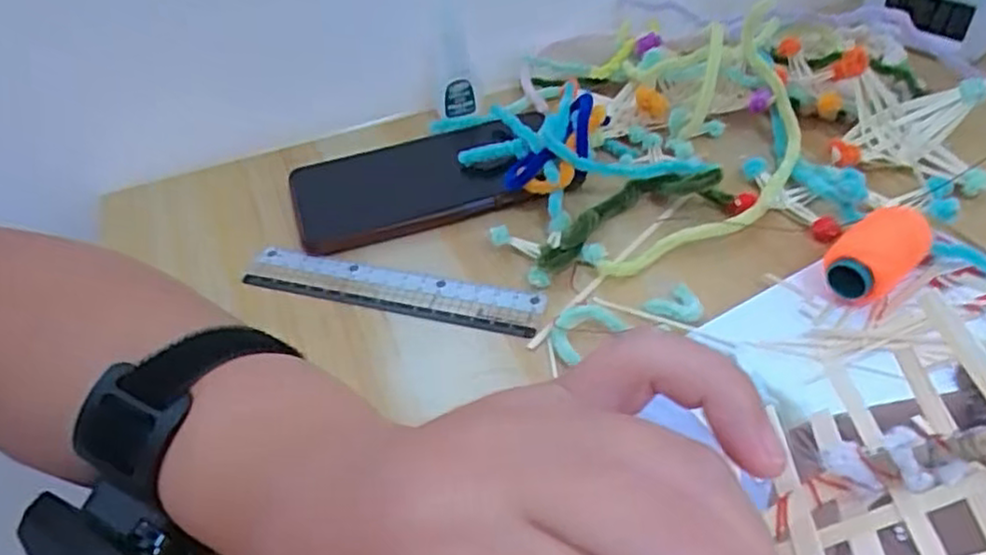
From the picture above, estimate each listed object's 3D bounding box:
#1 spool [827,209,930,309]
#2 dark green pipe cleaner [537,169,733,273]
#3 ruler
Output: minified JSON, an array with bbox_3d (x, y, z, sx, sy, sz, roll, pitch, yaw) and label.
[{"bbox_3d":[0.174,-0.009,0.317,0.051,0.029,0.030,-36,50,-27],"label":"spool"},{"bbox_3d":[0.068,-0.037,0.369,0.113,0.021,0.039,-21,45,-14],"label":"dark green pipe cleaner"},{"bbox_3d":[-0.053,0.006,0.354,0.156,0.005,0.025,10,49,12],"label":"ruler"}]

